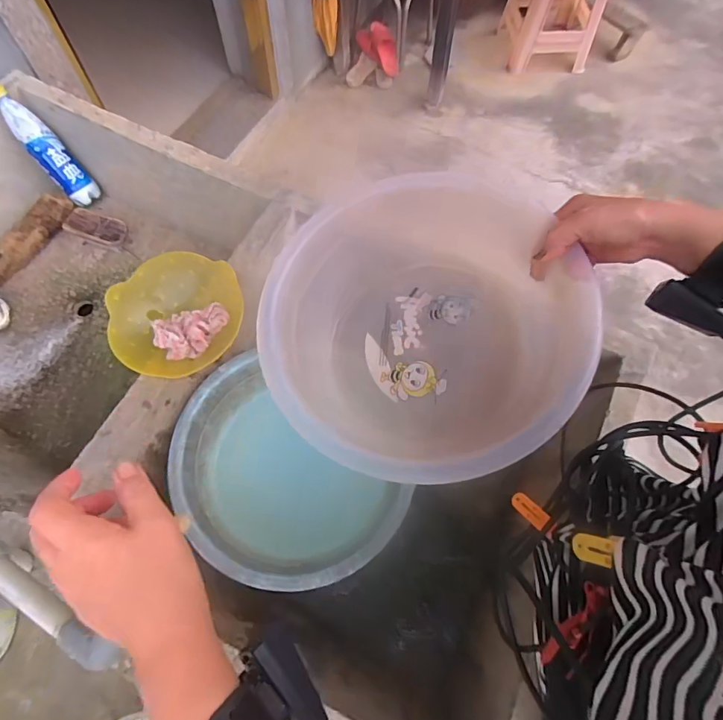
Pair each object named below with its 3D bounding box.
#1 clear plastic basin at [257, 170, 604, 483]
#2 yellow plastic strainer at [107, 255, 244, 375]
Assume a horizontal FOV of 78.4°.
[{"bbox_3d":[0.073,-0.039,0.512,0.341,0.142,0.349,23,78,16],"label":"clear plastic basin"},{"bbox_3d":[-0.259,-0.064,0.630,0.177,0.064,0.157,-29,70,-14],"label":"yellow plastic strainer"}]

